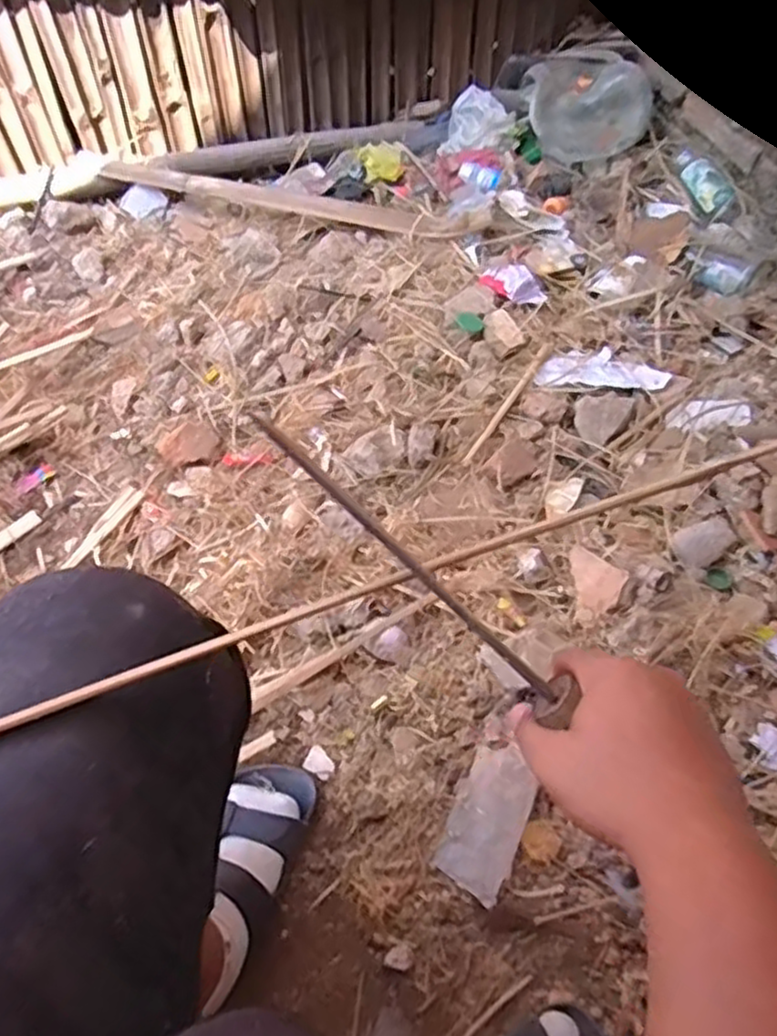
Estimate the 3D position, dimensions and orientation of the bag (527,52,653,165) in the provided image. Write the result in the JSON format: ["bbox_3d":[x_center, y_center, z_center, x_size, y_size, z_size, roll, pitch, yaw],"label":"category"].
[{"bbox_3d":[0.376,-0.791,1.382,0.231,0.104,0.234,7,57,4],"label":"bag"}]

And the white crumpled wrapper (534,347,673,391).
[{"bbox_3d":[0.308,-0.220,1.064,0.187,0.015,0.091,-2,57,-2],"label":"white crumpled wrapper"}]

